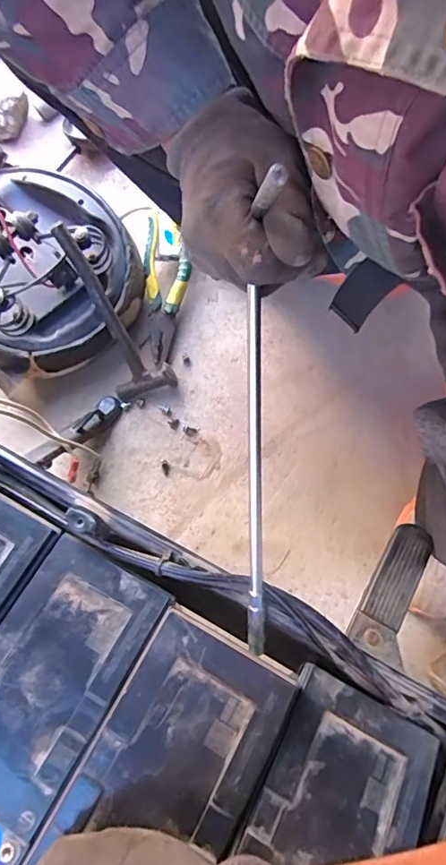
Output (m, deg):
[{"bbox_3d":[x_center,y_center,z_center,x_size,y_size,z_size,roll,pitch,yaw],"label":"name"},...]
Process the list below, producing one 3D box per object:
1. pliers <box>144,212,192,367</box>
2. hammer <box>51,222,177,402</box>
[{"bbox_3d":[-0.075,-0.178,0.642,0.056,0.012,0.182,6,86,-5],"label":"pliers"},{"bbox_3d":[-0.137,-0.139,0.600,0.070,0.046,0.215,-30,111,-7],"label":"hammer"}]

